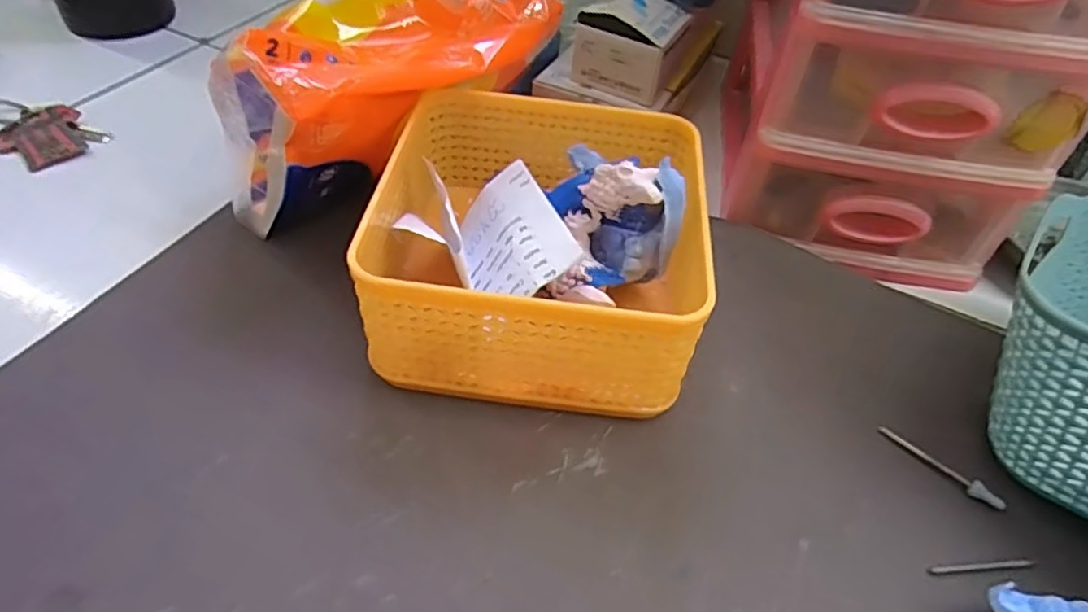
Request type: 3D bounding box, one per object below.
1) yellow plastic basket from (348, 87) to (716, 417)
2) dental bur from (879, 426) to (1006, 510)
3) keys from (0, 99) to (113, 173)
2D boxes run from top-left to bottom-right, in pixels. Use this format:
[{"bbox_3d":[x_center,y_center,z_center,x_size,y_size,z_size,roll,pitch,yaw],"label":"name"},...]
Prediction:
[{"bbox_3d":[0.000,-0.028,0.284,0.133,0.066,0.132,8,47,2],"label":"yellow plastic basket"},{"bbox_3d":[0.157,0.063,0.256,0.006,0.006,0.049,-32,58,-29],"label":"dental bur"},{"bbox_3d":[-0.285,-0.102,0.366,0.066,0.014,0.046,32,53,22],"label":"keys"}]

